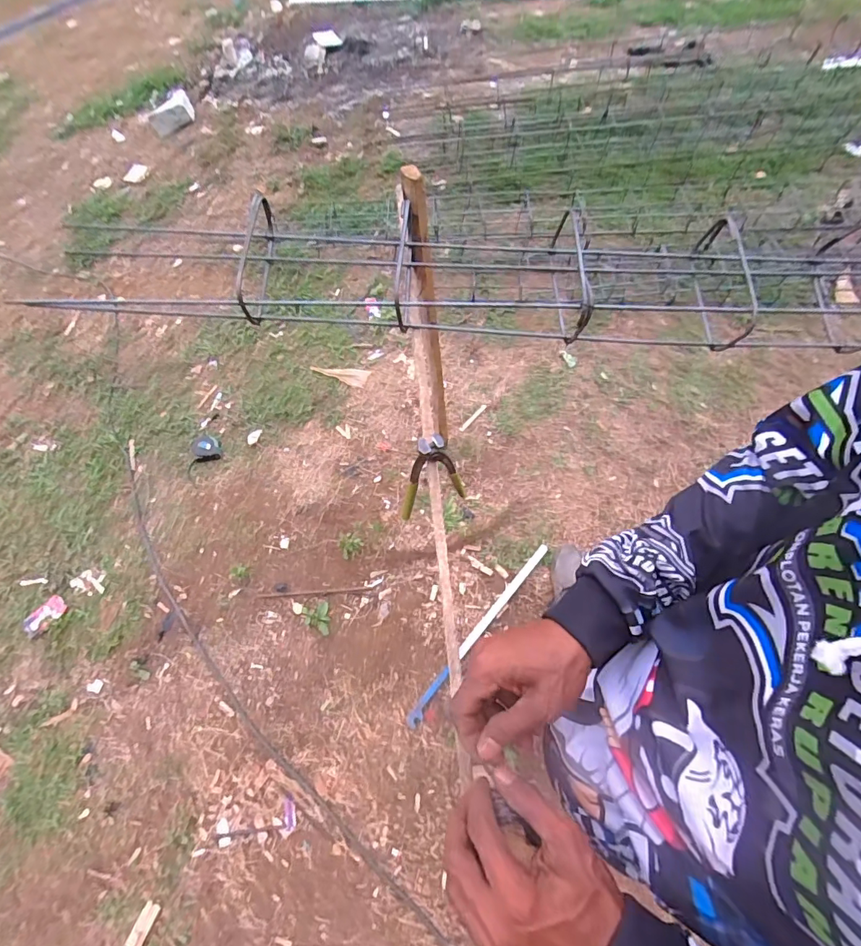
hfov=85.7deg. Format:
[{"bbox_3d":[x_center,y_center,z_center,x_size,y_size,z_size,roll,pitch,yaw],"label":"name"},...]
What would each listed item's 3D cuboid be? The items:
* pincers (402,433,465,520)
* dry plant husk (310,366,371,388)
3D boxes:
[{"bbox_3d":[-0.003,0.000,0.658,0.098,0.211,0.031,-18,65,-5],"label":"pincers"},{"bbox_3d":[-0.344,-0.389,1.764,0.221,0.012,0.082,17,67,9],"label":"dry plant husk"}]

